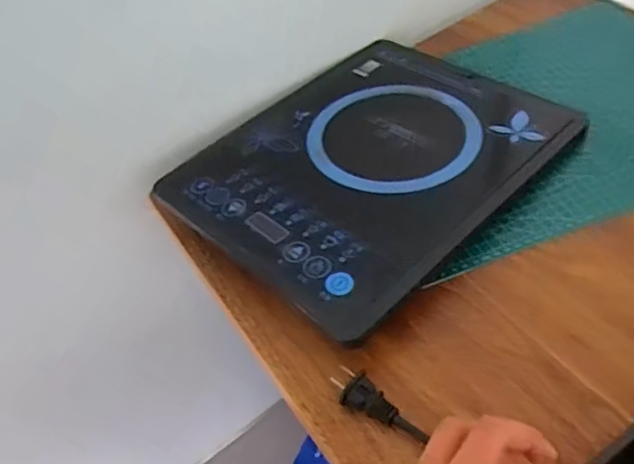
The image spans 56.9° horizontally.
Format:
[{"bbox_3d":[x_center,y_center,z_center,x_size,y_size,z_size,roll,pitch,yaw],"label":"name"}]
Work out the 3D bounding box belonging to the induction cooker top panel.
[{"bbox_3d":[0.056,-0.072,0.579,0.342,0.031,0.268,-38,54,-26],"label":"induction cooker top panel"}]

